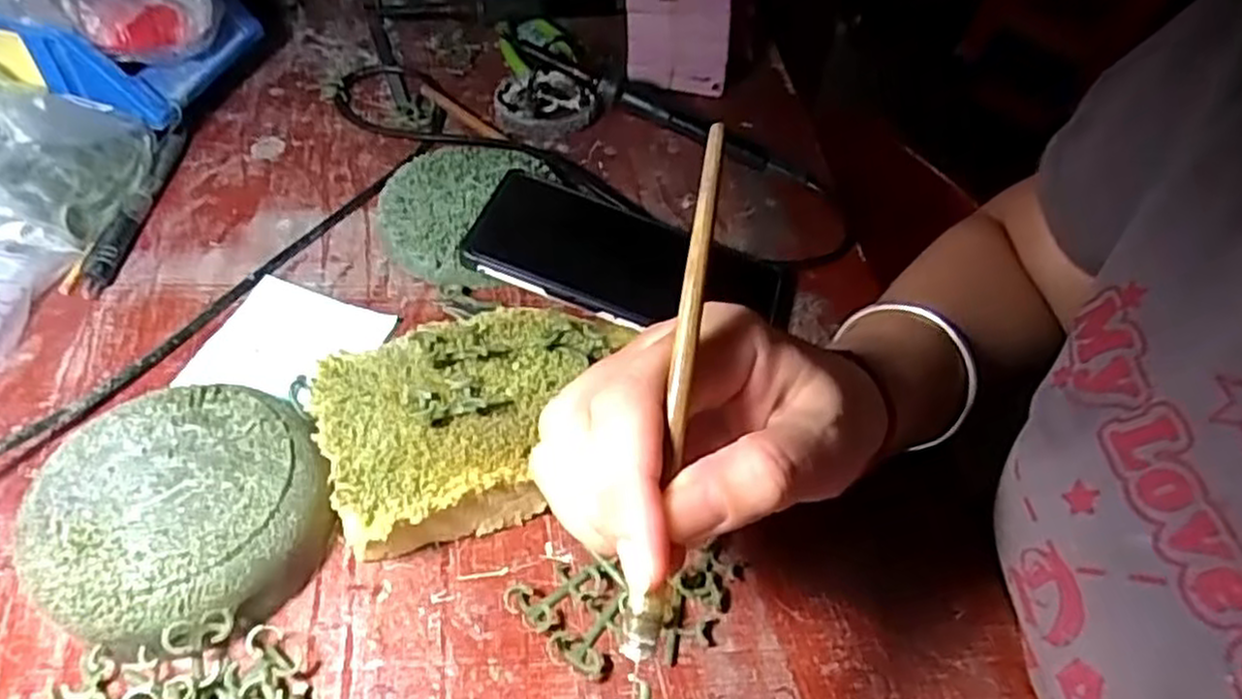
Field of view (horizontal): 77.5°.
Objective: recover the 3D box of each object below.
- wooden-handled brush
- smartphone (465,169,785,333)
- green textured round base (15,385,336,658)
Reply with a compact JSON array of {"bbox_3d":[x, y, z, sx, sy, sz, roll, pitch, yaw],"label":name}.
[{"bbox_3d":[0.016,0.010,0.202,0.009,0.005,0.142,9,82,2],"label":"wooden-handled brush"},{"bbox_3d":[0.005,-0.047,0.413,0.161,0.010,0.086,23,48,-1],"label":"smartphone"},{"bbox_3d":[-0.165,0.063,0.297,0.099,0.037,0.095,3,48,-3],"label":"green textured round base"}]

